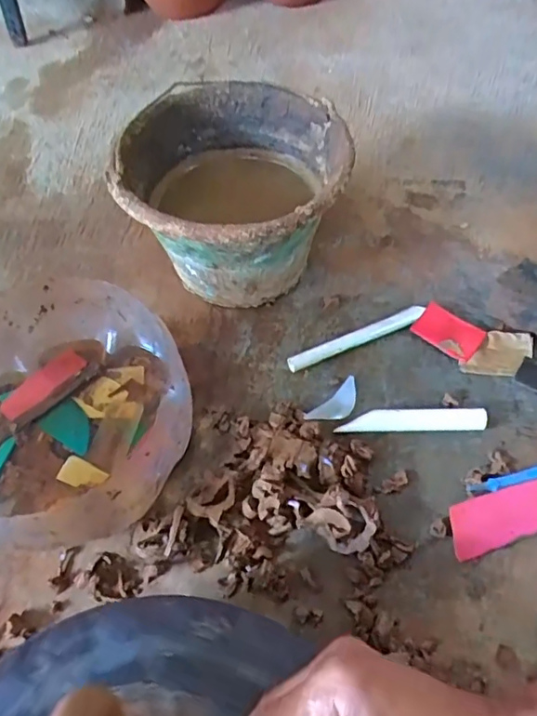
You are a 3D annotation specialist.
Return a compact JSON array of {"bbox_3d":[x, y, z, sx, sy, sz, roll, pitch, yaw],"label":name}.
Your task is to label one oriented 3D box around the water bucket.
[{"bbox_3d":[-0.039,-0.175,0.659,0.248,0.175,0.252,-1,55,2],"label":"water bucket"}]

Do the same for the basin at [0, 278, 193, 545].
[{"bbox_3d":[-0.201,0.057,0.531,0.254,0.125,0.246,-1,55,2],"label":"basin"}]

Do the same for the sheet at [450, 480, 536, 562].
[{"bbox_3d":[0.218,0.146,0.511,0.107,0.015,0.046,-17,56,-9],"label":"sheet"}]

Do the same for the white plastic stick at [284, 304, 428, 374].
[{"bbox_3d":[0.101,-0.021,0.631,0.168,0.019,0.015,-22,57,-12],"label":"white plastic stick"}]

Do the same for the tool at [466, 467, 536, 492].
[{"bbox_3d":[0.254,0.111,0.531,0.133,0.007,0.013,-14,55,-7],"label":"tool"}]

